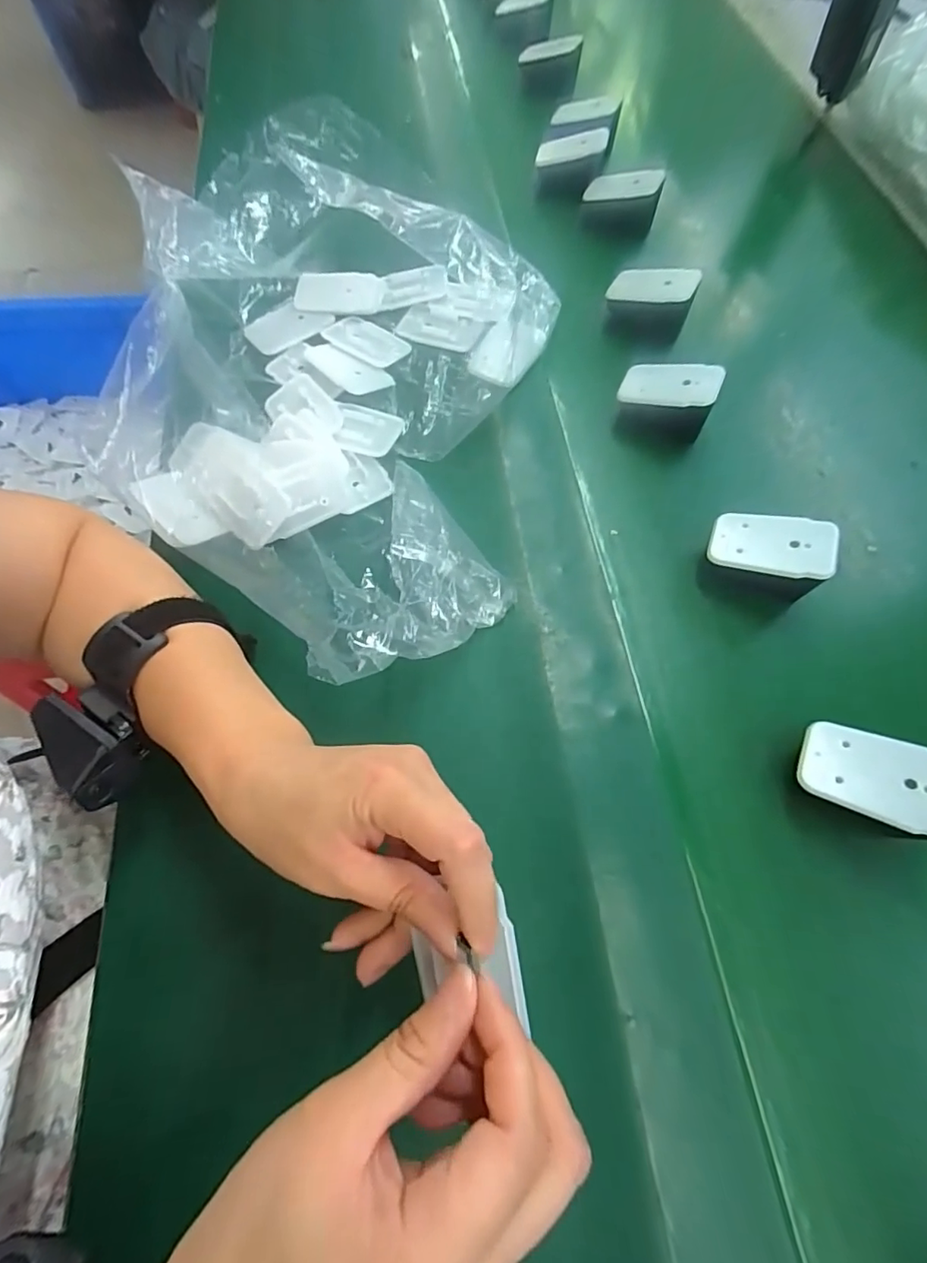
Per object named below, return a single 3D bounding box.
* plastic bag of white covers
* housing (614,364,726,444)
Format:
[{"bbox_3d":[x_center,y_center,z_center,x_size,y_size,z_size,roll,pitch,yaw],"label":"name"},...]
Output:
[{"bbox_3d":[-0.090,-0.158,0.345,0.274,0.109,0.358,10,66,2],"label":"plastic bag of white covers"},{"bbox_3d":[0.149,-0.172,0.398,0.065,0.043,0.046,9,65,5],"label":"housing"}]

